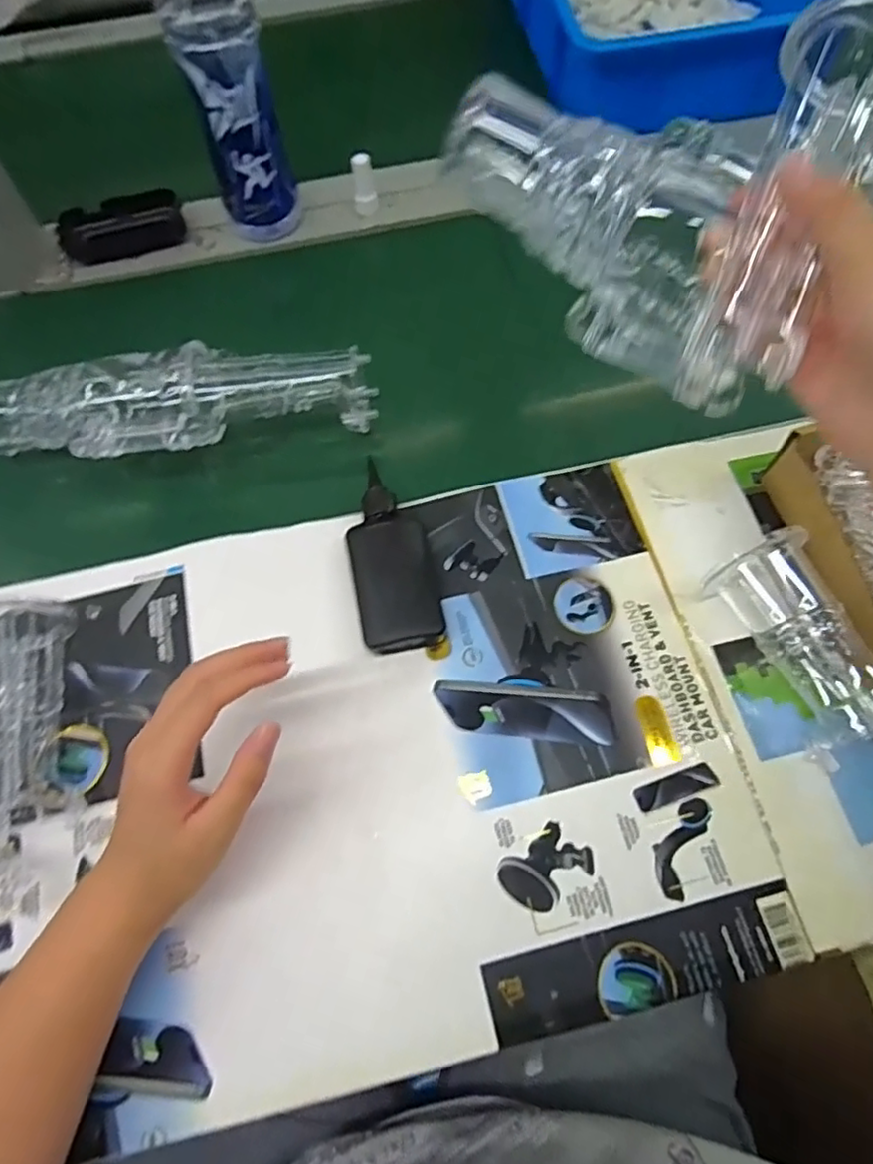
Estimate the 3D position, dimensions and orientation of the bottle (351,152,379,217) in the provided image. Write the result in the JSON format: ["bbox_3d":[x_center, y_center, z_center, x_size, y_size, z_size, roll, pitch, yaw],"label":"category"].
[{"bbox_3d":[-0.066,-0.366,0.586,0.021,0.051,0.016,-4,67,-1],"label":"bottle"}]

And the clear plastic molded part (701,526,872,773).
[{"bbox_3d":[0.231,0.041,0.396,0.063,0.052,0.128,-26,69,-10],"label":"clear plastic molded part"}]

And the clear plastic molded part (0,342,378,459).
[{"bbox_3d":[-0.198,-0.128,0.470,0.293,0.060,0.088,-3,67,0],"label":"clear plastic molded part"}]

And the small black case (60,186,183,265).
[{"bbox_3d":[-0.289,-0.332,0.590,0.106,0.033,0.048,-12,67,-4],"label":"small black case"}]

